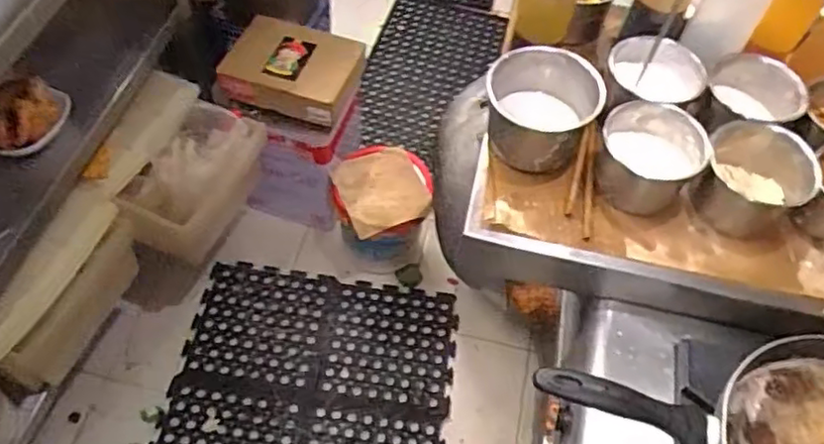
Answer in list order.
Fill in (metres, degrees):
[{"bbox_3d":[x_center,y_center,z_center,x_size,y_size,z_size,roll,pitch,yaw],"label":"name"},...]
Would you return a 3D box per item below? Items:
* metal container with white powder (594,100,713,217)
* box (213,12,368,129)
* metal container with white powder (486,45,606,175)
[{"bbox_3d":[0.285,-0.075,0.801,0.116,0.091,0.112,2,56,-4],"label":"metal container with white powder"},{"bbox_3d":[-0.254,-0.335,1.451,0.286,0.085,0.219,19,67,1],"label":"box"},{"bbox_3d":[0.161,-0.141,0.833,0.131,0.095,0.139,8,56,0],"label":"metal container with white powder"}]

